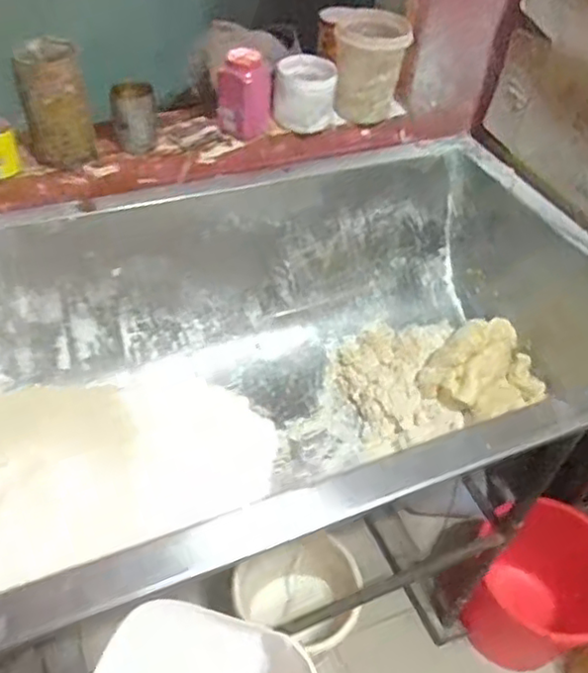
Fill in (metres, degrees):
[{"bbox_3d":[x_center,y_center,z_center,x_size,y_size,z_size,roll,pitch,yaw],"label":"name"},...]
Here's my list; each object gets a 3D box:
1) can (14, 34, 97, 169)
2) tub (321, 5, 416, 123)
[{"bbox_3d":[-0.393,-0.382,1.034,0.103,0.168,0.100,-12,48,-16],"label":"can"},{"bbox_3d":[0.138,-0.538,1.230,0.148,0.180,0.137,3,45,-3],"label":"tub"}]

